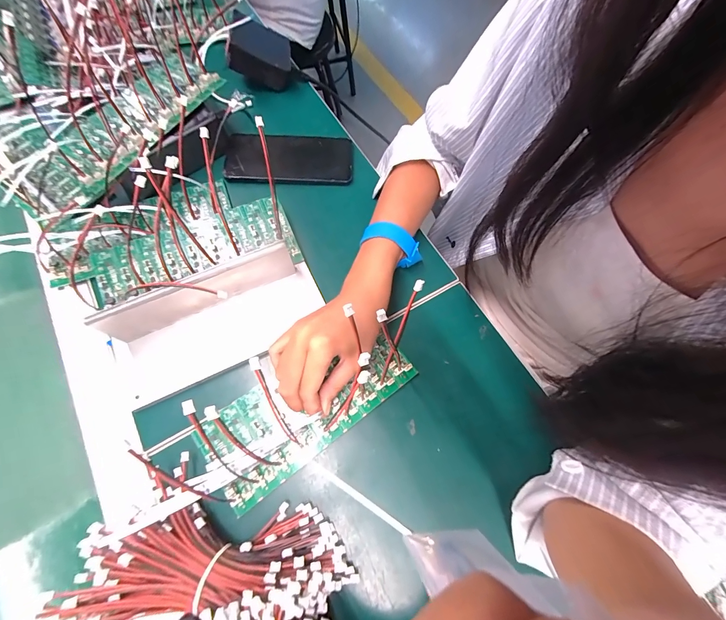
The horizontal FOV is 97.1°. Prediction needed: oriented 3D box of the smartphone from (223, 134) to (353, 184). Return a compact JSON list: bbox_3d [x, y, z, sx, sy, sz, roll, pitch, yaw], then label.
[{"bbox_3d":[-0.092,-0.191,0.402,0.154,0.013,0.069,1,69,-3],"label":"smartphone"}]

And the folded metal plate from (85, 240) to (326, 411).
[{"bbox_3d":[-0.135,0.009,0.294,0.198,0.060,0.072,-27,72,-13],"label":"folded metal plate"}]

